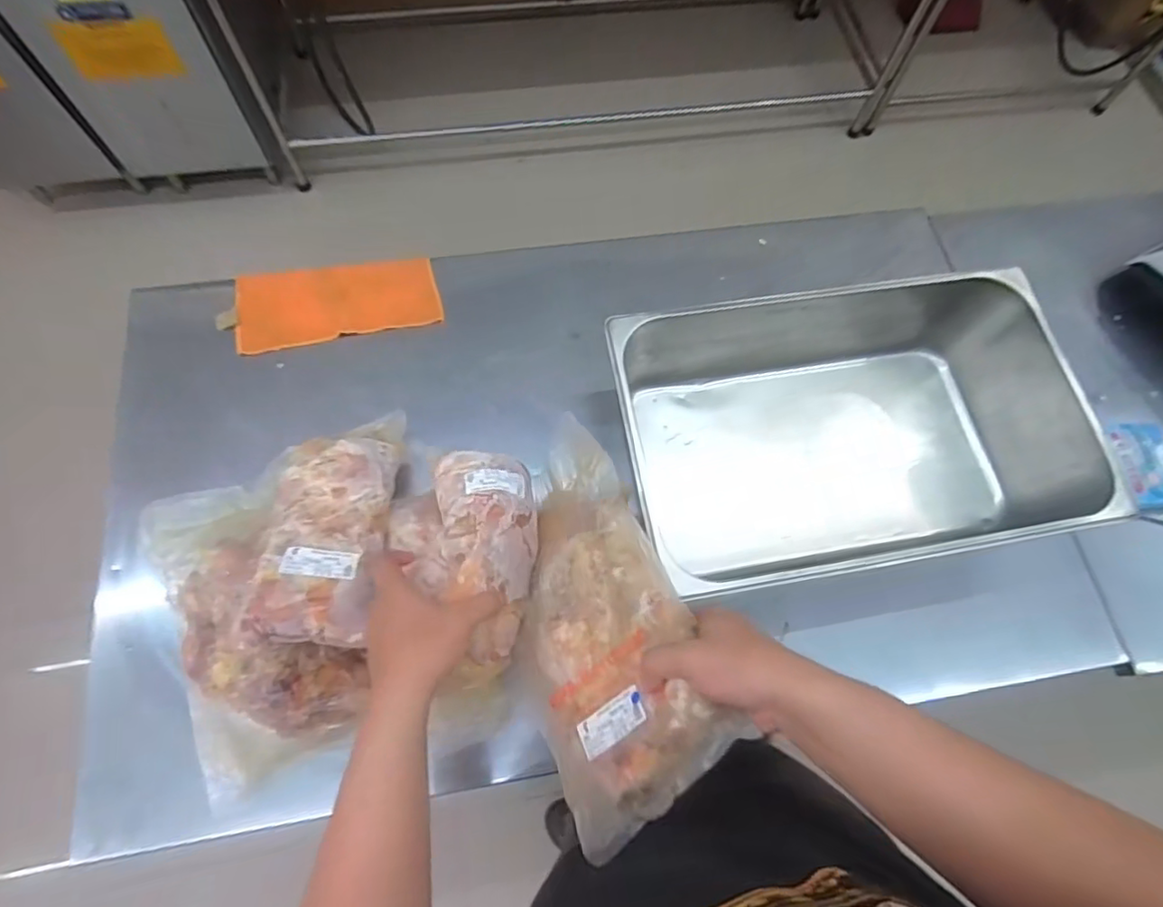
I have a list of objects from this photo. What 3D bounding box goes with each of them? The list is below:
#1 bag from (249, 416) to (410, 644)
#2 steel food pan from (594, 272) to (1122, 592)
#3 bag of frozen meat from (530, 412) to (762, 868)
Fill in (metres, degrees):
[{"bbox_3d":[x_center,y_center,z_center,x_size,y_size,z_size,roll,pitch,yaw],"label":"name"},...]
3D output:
[{"bbox_3d":[-0.267,0.067,0.645,0.124,0.056,0.274,3,52,-2],"label":"bag"},{"bbox_3d":[0.311,-0.020,0.731,0.504,0.174,0.320,-8,70,-6],"label":"steel food pan"},{"bbox_3d":[0.007,0.145,0.549,0.178,0.047,0.340,-42,52,22],"label":"bag of frozen meat"}]

